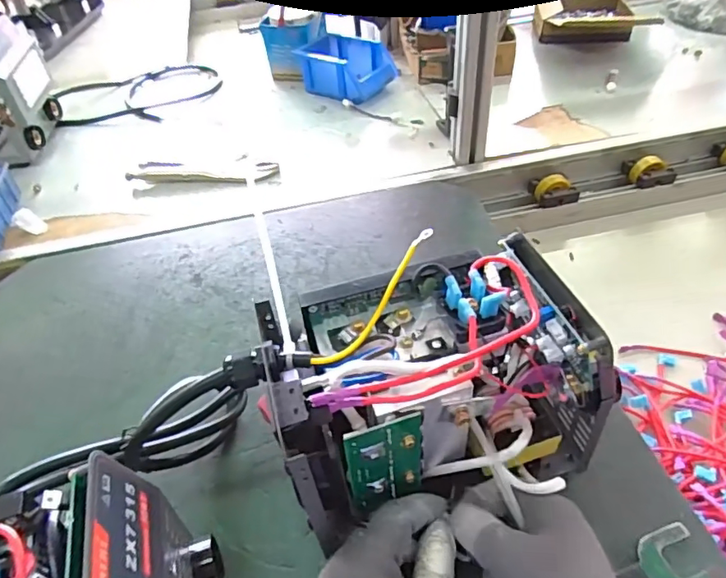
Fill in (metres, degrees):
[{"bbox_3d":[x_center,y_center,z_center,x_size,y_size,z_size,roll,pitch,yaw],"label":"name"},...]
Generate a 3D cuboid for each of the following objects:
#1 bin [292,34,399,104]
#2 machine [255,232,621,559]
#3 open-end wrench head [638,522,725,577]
[{"bbox_3d":[-0.028,-0.383,0.915,0.152,0.066,0.114,30,54,30],"label":"bin"},{"bbox_3d":[0.053,0.077,0.358,0.201,0.152,0.119,-15,45,-8],"label":"machine"},{"bbox_3d":[0.211,0.185,0.356,0.047,0.005,0.043,-14,45,-9],"label":"open-end wrench head"}]

